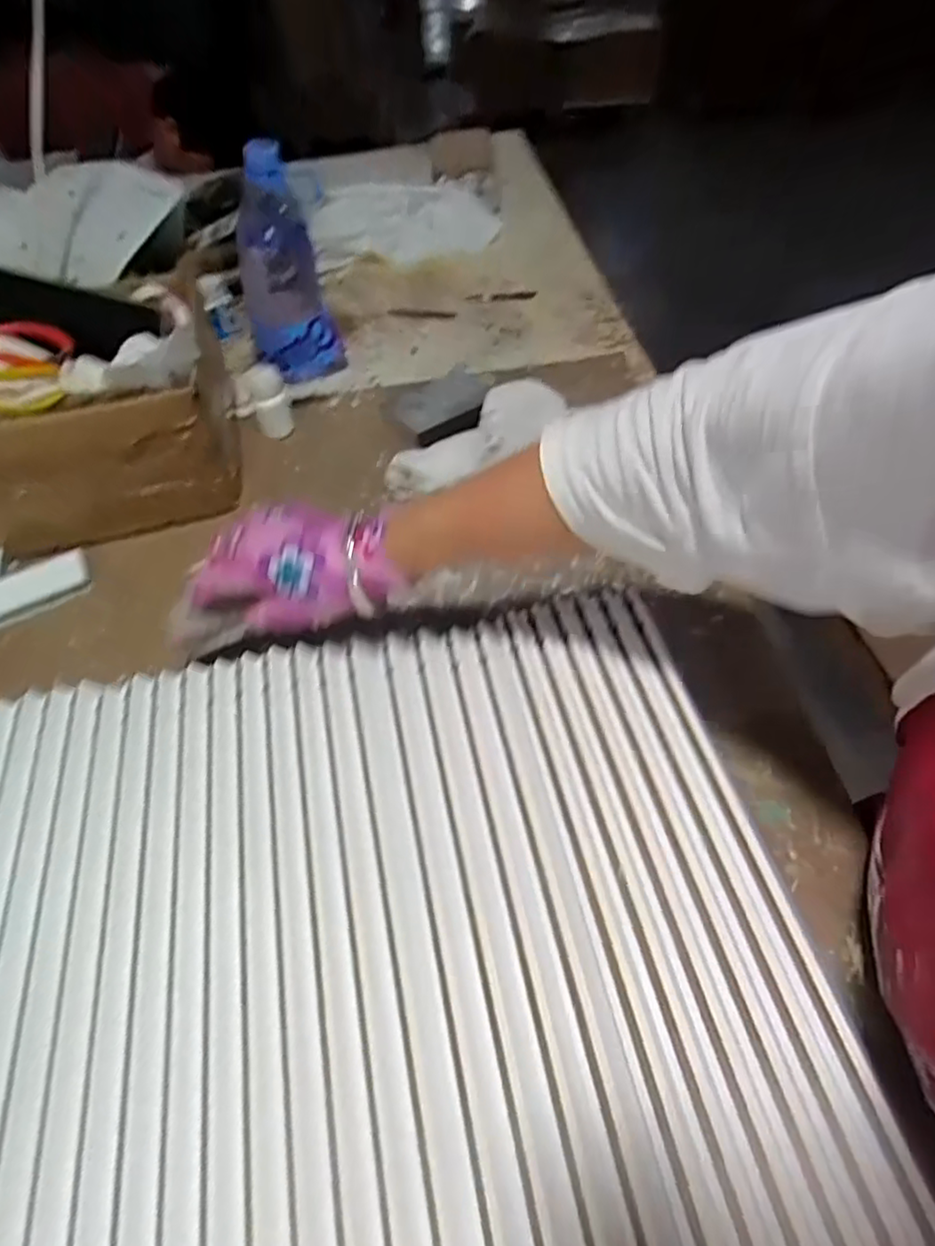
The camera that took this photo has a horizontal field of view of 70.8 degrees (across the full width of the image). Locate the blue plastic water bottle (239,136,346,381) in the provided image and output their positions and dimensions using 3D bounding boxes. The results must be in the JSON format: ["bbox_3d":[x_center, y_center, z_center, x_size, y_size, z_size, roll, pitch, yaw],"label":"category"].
[{"bbox_3d":[-0.204,-0.383,0.715,0.095,0.215,0.086,-15,52,-8],"label":"blue plastic water bottle"}]

